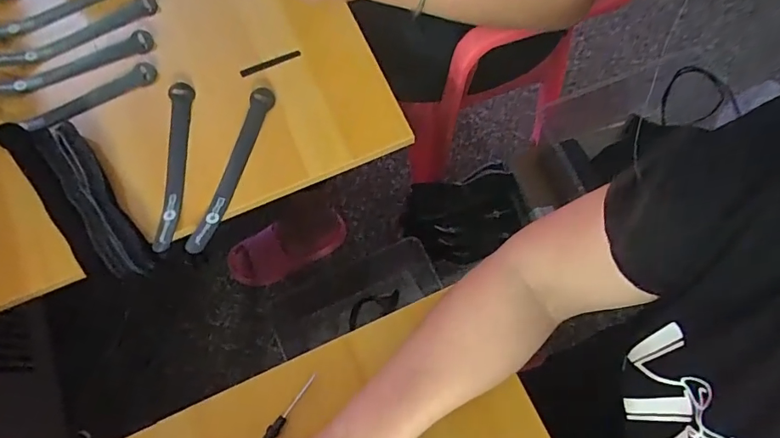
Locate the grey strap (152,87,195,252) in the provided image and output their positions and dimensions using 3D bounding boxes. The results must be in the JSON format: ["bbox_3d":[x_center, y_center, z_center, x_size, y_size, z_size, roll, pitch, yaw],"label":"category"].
[{"bbox_3d":[-0.230,-0.060,0.510,0.021,0.016,0.193,-2,71,1],"label":"grey strap"}]

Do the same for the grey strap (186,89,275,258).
[{"bbox_3d":[-0.167,-0.057,0.506,0.023,0.015,0.195,15,72,6],"label":"grey strap"}]

